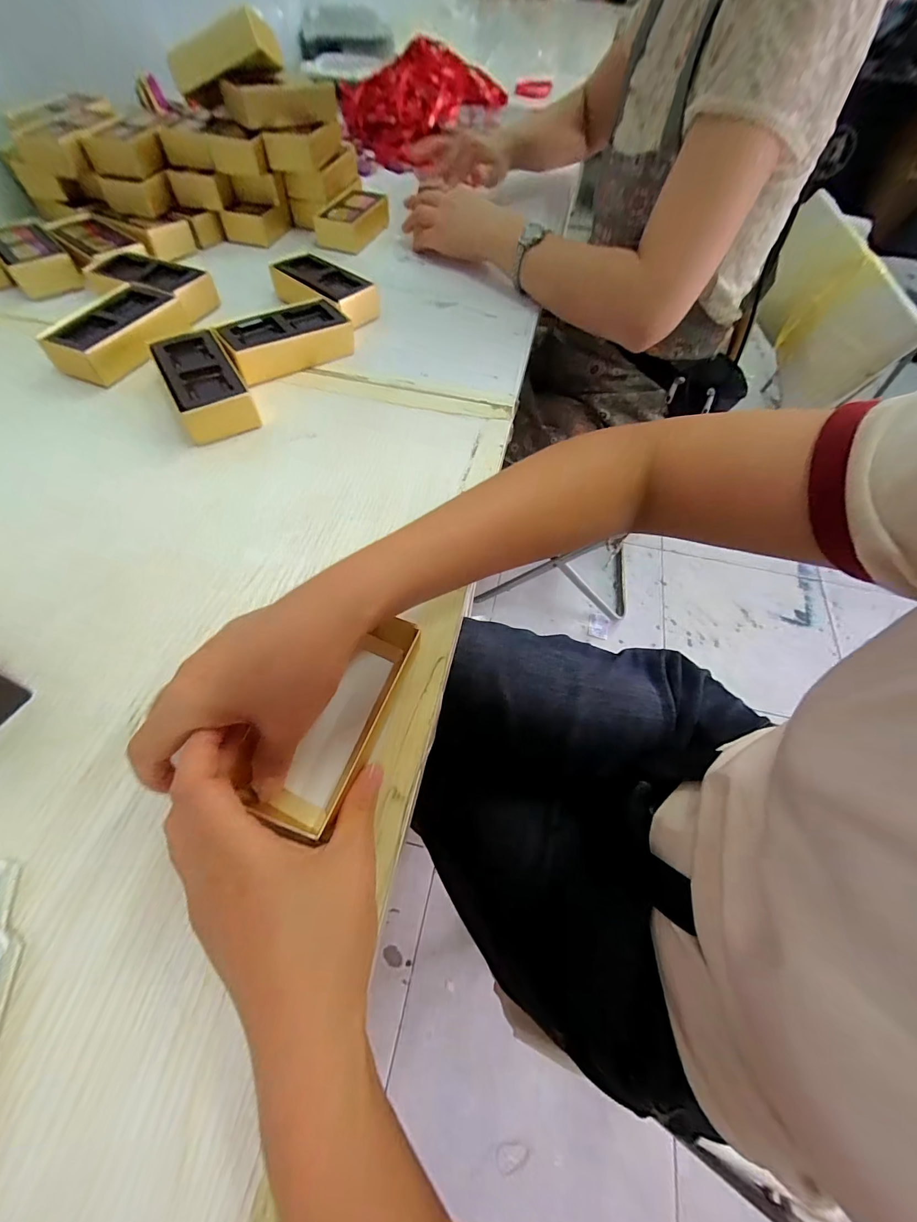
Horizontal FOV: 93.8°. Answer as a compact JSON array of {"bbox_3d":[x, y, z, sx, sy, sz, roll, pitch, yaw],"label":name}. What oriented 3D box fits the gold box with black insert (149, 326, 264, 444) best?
[{"bbox_3d":[-0.222,-0.196,0.375,0.055,0.032,0.118,-27,64,-18],"label":"gold box with black insert"}]

